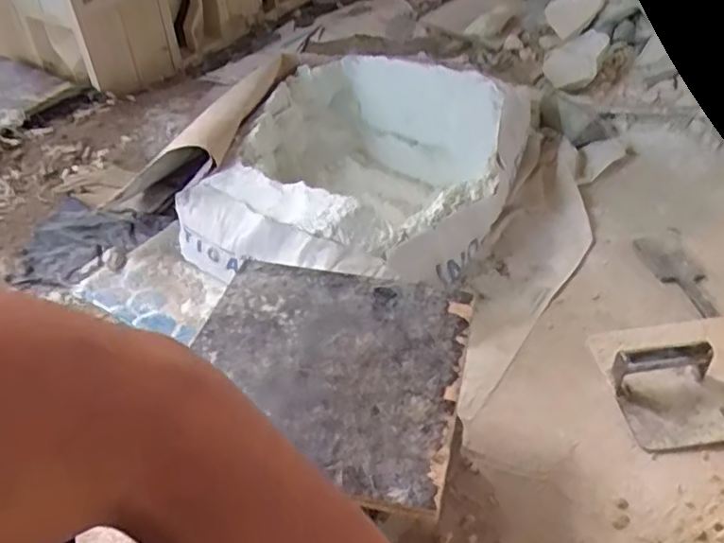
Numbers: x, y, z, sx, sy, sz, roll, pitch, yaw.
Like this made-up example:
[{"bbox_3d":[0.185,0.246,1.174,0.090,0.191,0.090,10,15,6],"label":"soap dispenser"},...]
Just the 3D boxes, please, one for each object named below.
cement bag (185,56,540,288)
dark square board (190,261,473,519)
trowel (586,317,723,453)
[{"bbox_3d":[0.018,-0.172,1.007,0.419,0.141,0.550,16,48,15],"label":"cement bag"},{"bbox_3d":[-0.034,0.082,0.572,0.236,0.014,0.239,7,43,11],"label":"dark square board"},{"bbox_3d":[0.391,0.106,0.728,0.217,0.061,0.172,-7,42,-4],"label":"trowel"}]

